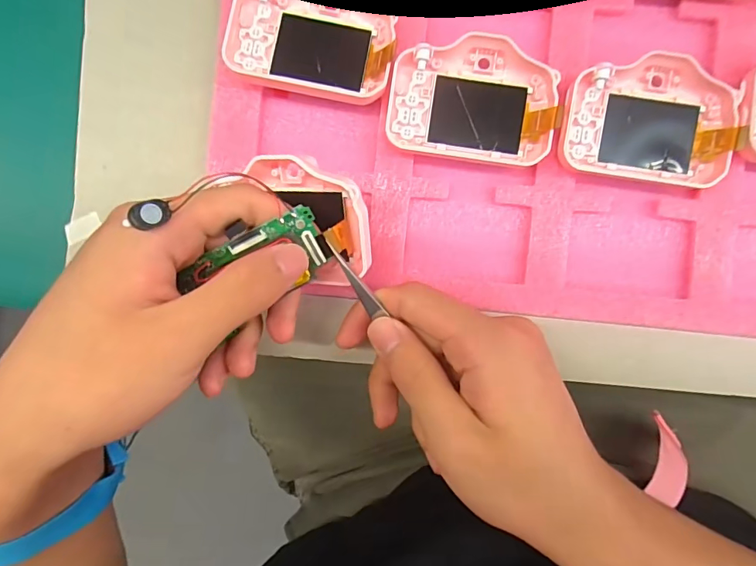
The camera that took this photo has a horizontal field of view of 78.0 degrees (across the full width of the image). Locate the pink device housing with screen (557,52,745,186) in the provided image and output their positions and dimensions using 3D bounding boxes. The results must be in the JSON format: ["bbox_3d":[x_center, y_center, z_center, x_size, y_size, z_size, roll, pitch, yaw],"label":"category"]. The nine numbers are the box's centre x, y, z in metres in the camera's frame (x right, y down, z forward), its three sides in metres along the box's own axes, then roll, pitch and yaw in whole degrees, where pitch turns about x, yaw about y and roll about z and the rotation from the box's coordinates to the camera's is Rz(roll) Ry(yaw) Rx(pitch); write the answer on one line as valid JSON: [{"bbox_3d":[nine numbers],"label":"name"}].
[{"bbox_3d":[0.139,-0.084,0.239,0.083,0.017,0.060,9,91,1],"label":"pink device housing with screen"}]

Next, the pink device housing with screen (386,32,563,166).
[{"bbox_3d":[0.049,-0.094,0.241,0.084,0.016,0.058,8,91,1],"label":"pink device housing with screen"}]

